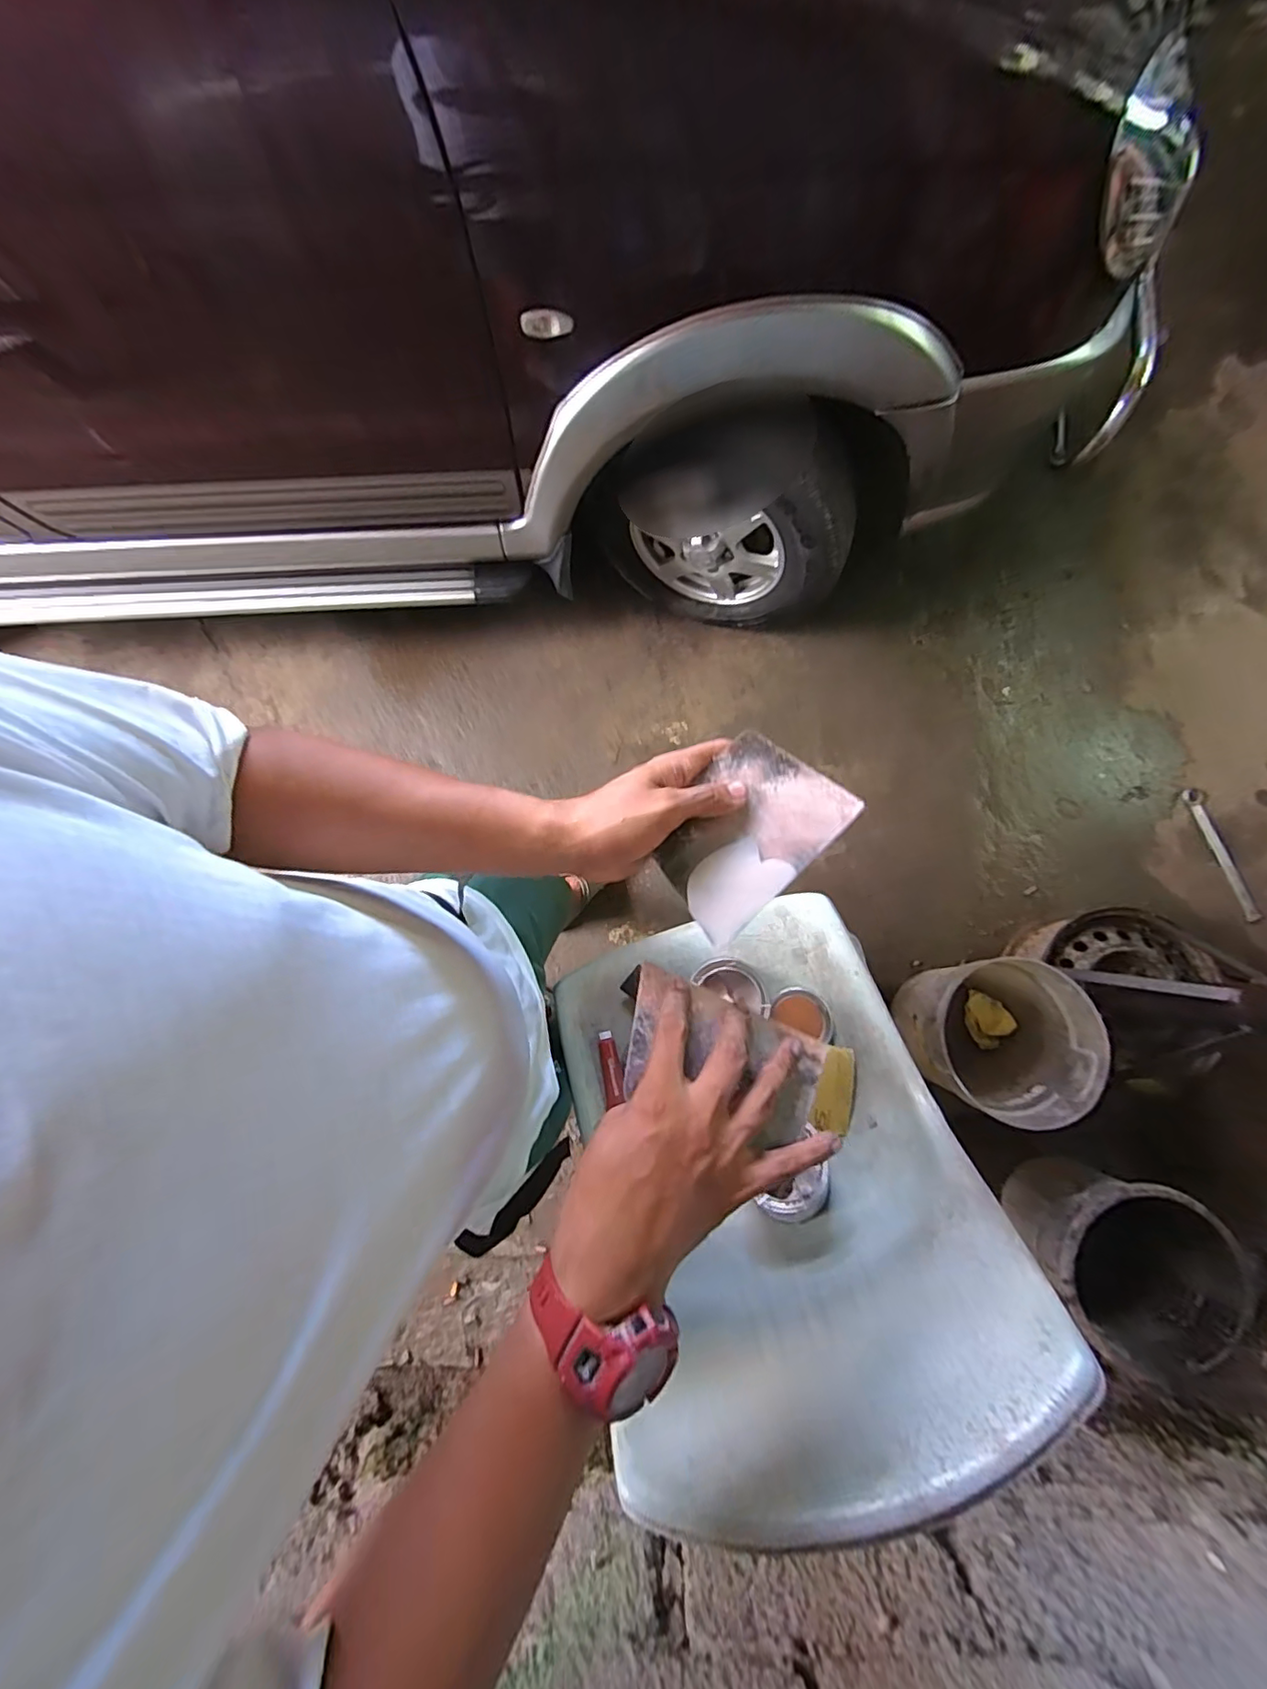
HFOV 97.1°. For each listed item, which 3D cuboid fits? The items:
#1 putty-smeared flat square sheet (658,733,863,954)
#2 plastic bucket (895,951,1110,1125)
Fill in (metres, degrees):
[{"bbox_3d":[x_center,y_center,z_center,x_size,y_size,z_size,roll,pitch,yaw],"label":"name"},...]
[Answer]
[{"bbox_3d":[0.079,-0.009,0.394,0.095,0.008,0.137,42,81,10],"label":"putty-smeared flat square sheet"},{"bbox_3d":[0.754,0.411,1.223,0.322,0.294,0.309,0,77,2],"label":"plastic bucket"}]

